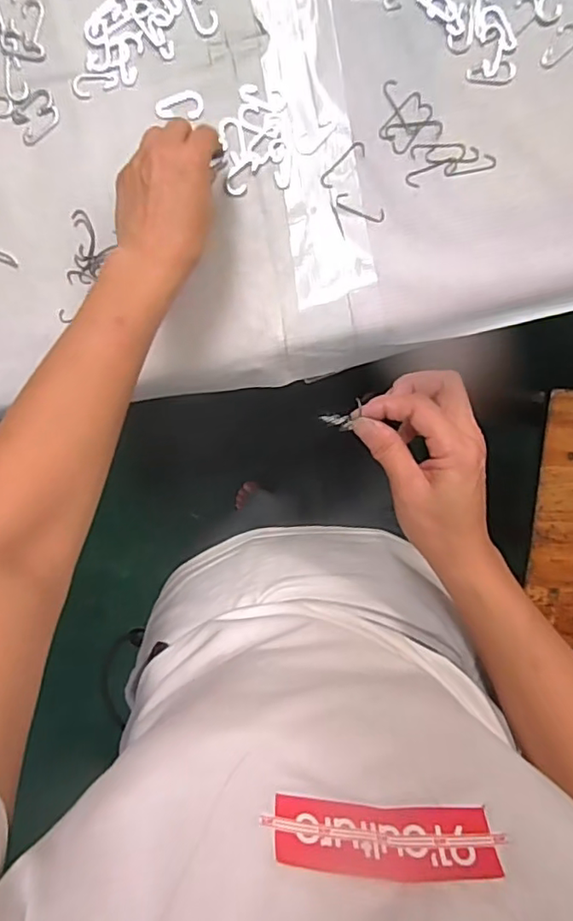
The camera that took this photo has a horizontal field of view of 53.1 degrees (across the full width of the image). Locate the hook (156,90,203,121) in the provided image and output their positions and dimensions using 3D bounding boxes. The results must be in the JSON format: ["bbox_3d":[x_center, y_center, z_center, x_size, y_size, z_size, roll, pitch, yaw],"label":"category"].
[{"bbox_3d":[-0.086,-0.286,0.460,0.038,0.005,0.021,2,99,2],"label":"hook"}]

